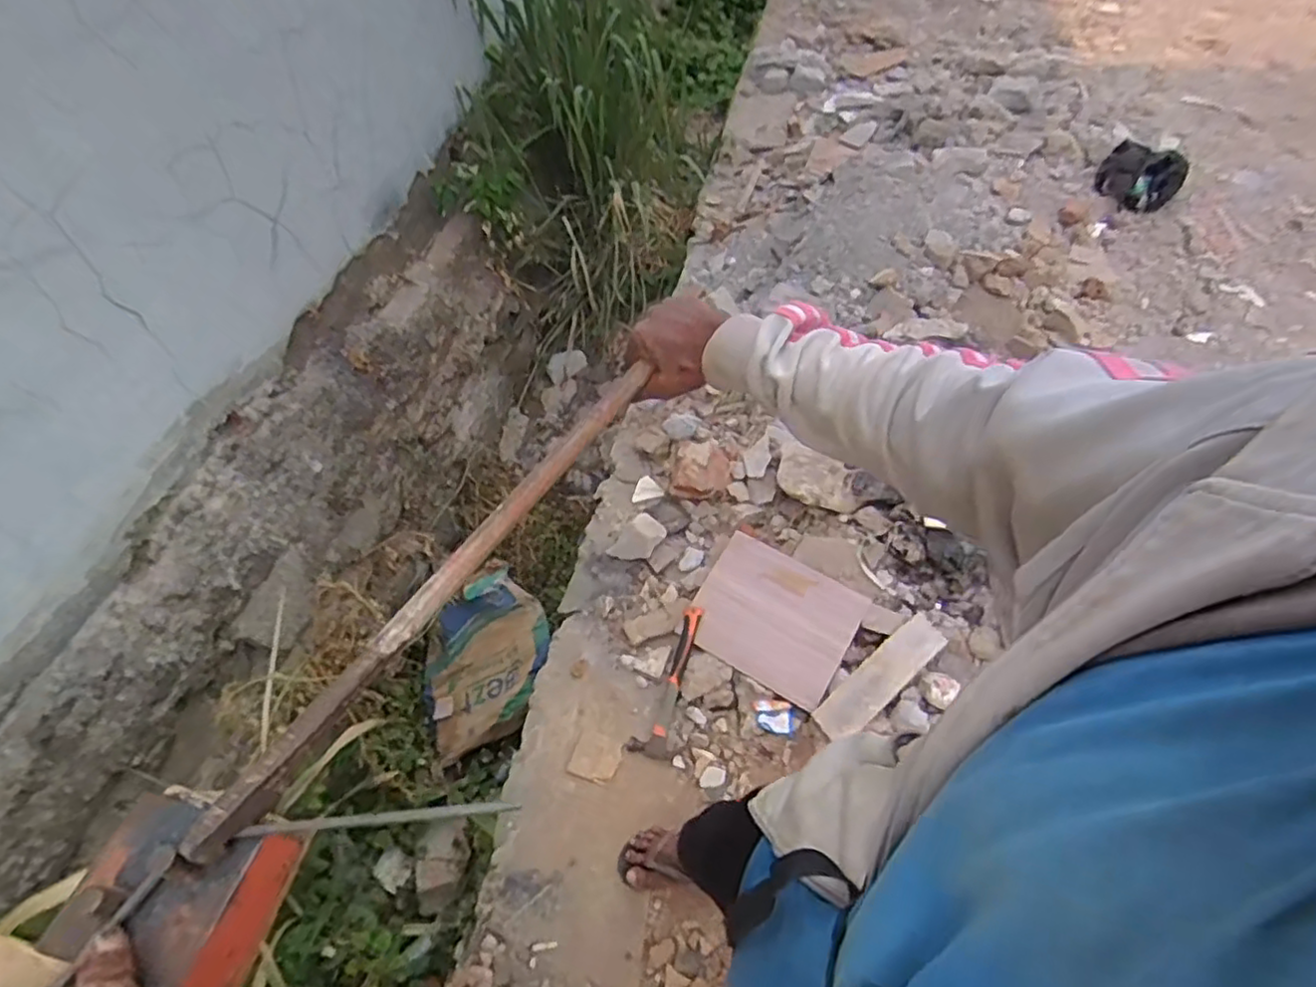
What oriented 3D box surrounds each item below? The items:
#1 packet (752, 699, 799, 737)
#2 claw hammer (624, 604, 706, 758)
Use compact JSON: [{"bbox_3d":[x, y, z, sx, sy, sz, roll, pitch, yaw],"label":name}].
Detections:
[{"bbox_3d":[0.253,0.479,1.446,0.095,0.021,0.066,12,53,13],"label":"packet"},{"bbox_3d":[0.031,0.414,1.490,0.097,0.029,0.335,14,70,15],"label":"claw hammer"}]

